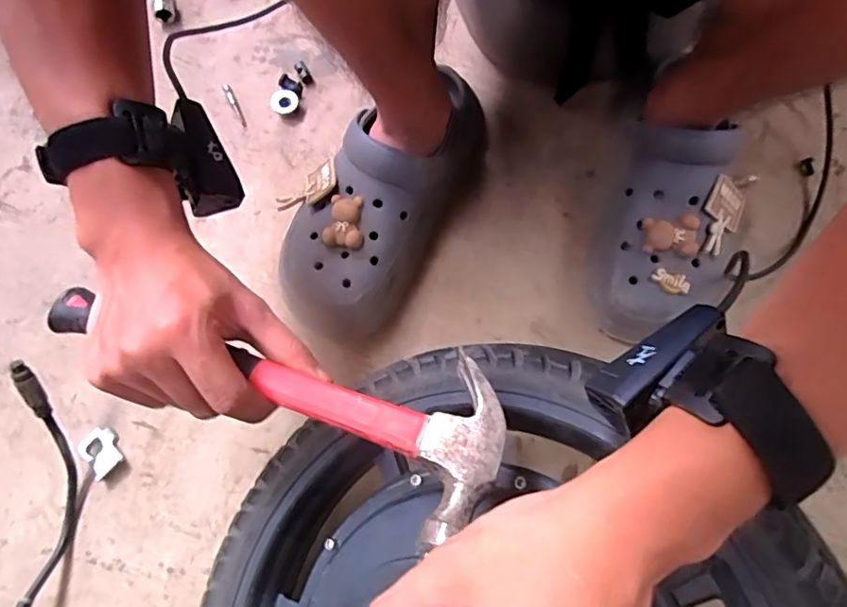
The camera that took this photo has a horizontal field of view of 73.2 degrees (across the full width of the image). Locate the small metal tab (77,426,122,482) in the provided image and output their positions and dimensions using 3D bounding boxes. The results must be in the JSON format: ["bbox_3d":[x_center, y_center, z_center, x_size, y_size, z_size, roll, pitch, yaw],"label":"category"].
[{"bbox_3d":[-0.271,0.124,0.480,0.040,0.005,0.031,41,79,16],"label":"small metal tab"}]

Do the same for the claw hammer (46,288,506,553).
[{"bbox_3d":[-0.091,0.037,0.309,0.273,0.025,0.085,17,73,15],"label":"claw hammer"}]

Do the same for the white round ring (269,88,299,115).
[{"bbox_3d":[-0.140,-0.202,0.573,0.025,0.004,0.028,36,75,-5],"label":"white round ring"}]

